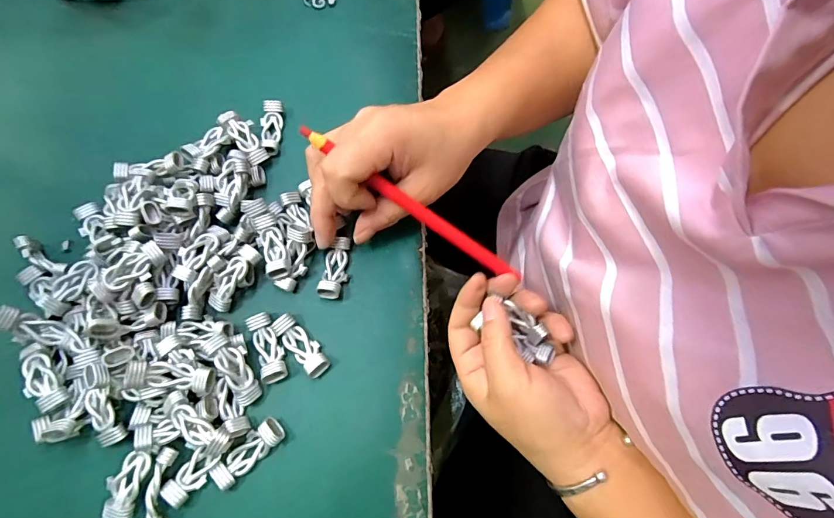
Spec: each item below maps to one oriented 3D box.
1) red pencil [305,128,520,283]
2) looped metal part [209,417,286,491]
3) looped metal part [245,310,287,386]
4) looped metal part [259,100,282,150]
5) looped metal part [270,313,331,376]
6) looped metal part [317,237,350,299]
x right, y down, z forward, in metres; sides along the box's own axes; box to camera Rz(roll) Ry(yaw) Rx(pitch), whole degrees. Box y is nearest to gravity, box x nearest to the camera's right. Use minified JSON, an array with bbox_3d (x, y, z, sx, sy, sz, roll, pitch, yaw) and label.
[{"bbox_3d":[-0.004,-0.035,0.260,0.154,0.013,0.010,33,71,-12],"label":"red pencil"},{"bbox_3d":[-0.099,0.113,0.244,0.043,0.011,0.016,-39,76,-14],"label":"looped metal part"},{"bbox_3d":[-0.096,0.055,0.265,0.016,0.011,0.048,-21,72,-9],"label":"looped metal part"},{"bbox_3d":[-0.114,-0.102,0.321,0.016,0.013,0.040,3,70,-1],"label":"looped metal part"},{"bbox_3d":[-0.075,0.055,0.266,0.015,0.011,0.046,-42,77,-15],"label":"looped metal part"},{"bbox_3d":[-0.056,0.006,0.284,0.015,0.012,0.044,8,70,1],"label":"looped metal part"}]

